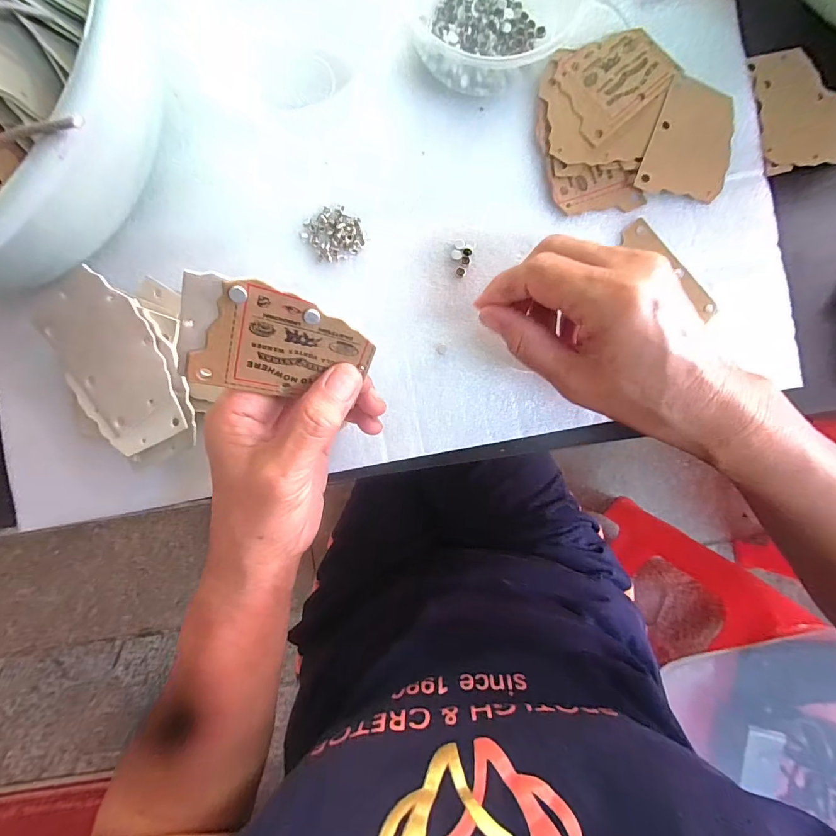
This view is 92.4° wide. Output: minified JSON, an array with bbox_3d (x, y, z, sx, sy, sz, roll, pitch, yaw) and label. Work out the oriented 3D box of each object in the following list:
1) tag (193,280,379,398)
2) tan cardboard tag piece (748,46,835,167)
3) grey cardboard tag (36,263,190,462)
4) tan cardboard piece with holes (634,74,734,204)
[{"bbox_3d":[-0.061,-0.031,0.188,0.074,0.004,0.053,14,125,-24],"label":"tag"},{"bbox_3d":[0.263,-0.207,0.266,0.074,0.010,0.078,-5,90,0],"label":"tan cardboard tag piece"},{"bbox_3d":[-0.178,-0.031,0.234,0.060,0.006,0.101,-30,94,10],"label":"grey cardboard tag"},{"bbox_3d":[0.176,-0.177,0.258,0.055,0.004,0.076,17,88,-6],"label":"tan cardboard piece with holes"}]

